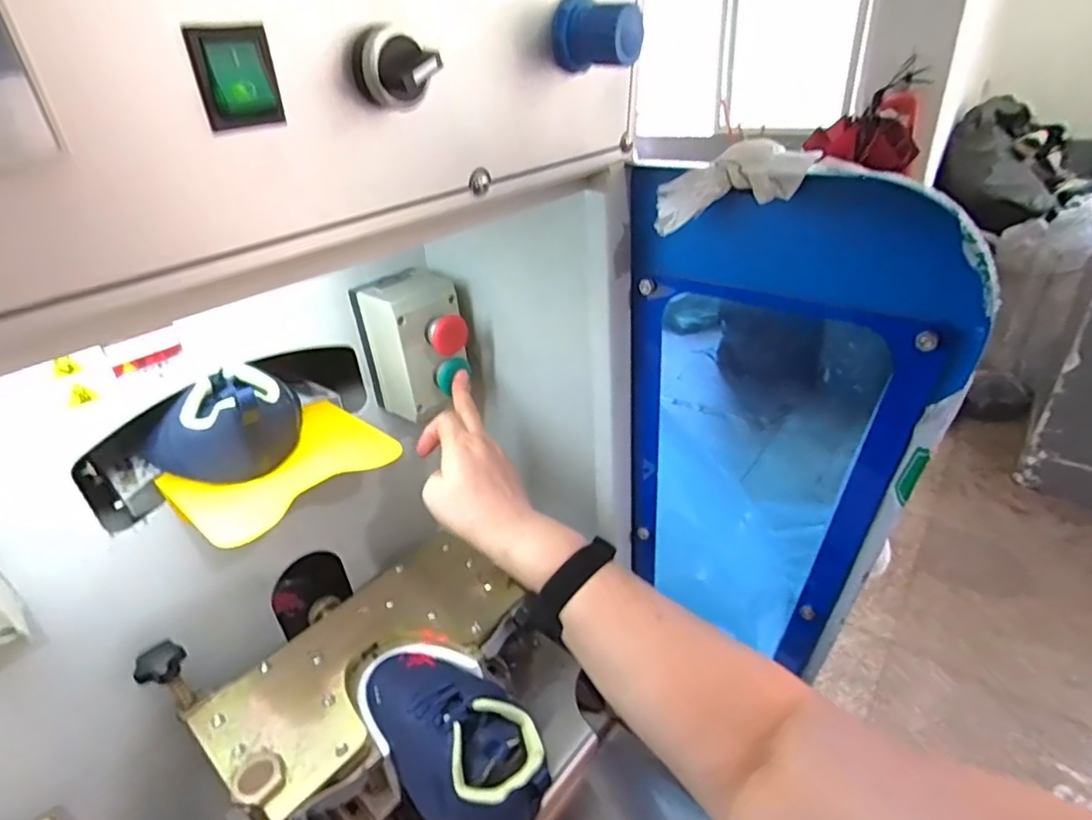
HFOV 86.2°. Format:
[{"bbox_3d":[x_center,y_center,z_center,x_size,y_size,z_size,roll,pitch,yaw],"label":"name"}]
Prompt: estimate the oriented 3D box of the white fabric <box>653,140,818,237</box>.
[{"bbox_3d":[0.110,-0.136,0.349,0.093,0.035,0.019,-10,24,35],"label":"white fabric"}]

